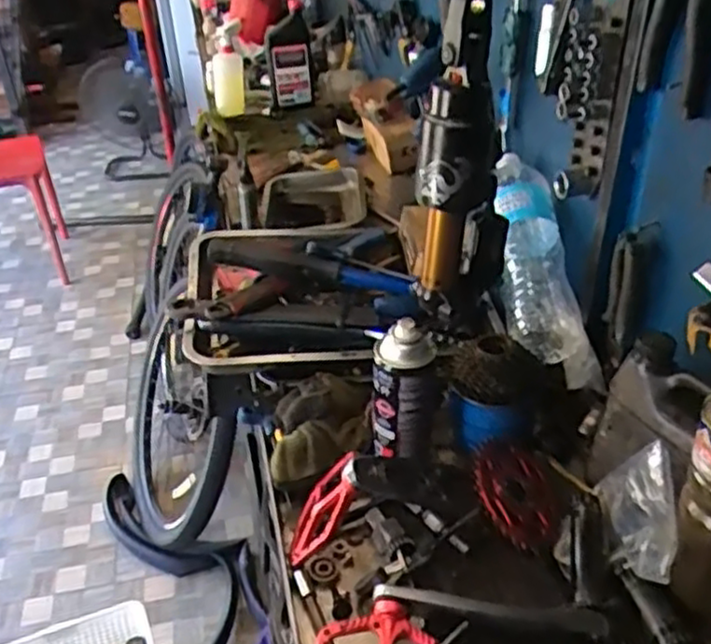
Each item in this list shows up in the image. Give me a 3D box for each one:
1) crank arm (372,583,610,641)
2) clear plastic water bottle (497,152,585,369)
[{"bbox_3d":[0.116,0.245,0.632,0.197,0.028,0.017,11,34,-4],"label":"crank arm"},{"bbox_3d":[0.224,-0.093,0.960,0.094,0.078,0.304,-1,63,0],"label":"clear plastic water bottle"}]

